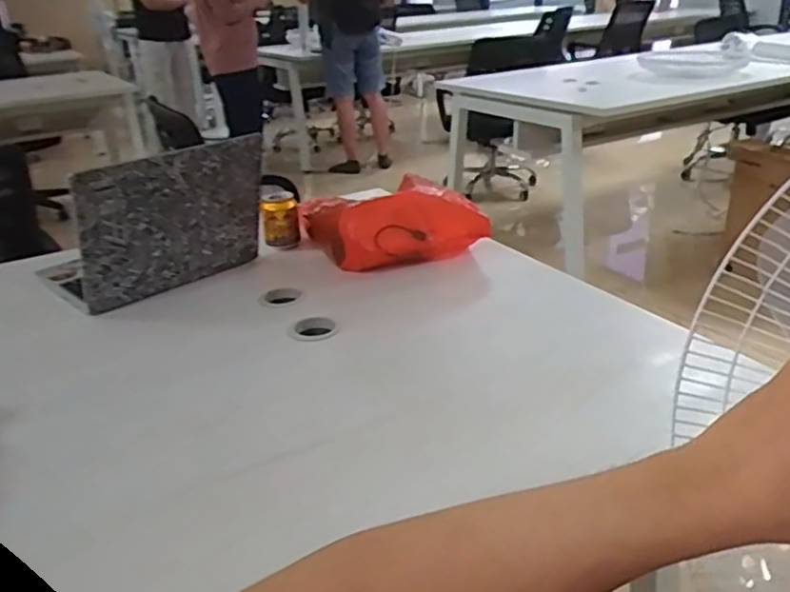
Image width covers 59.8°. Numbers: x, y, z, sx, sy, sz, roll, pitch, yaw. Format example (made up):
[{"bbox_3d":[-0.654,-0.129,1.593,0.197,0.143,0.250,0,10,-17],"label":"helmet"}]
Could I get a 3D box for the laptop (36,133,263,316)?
[{"bbox_3d":[-0.372,-0.131,1.055,0.276,0.209,0.231,-24,32,-38],"label":"laptop"}]

